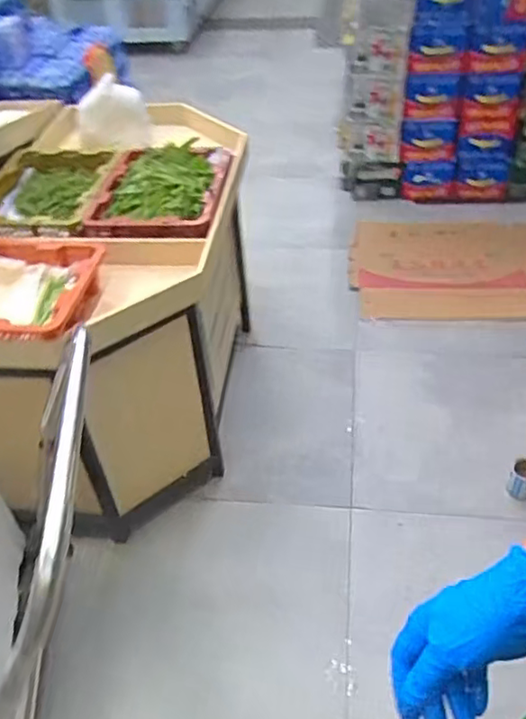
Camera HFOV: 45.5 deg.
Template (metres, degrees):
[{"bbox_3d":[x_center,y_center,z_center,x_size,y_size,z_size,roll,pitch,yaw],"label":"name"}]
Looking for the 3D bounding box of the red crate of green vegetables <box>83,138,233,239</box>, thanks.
[{"bbox_3d":[-0.248,-0.399,1.493,0.290,0.076,0.392,3,43,8],"label":"red crate of green vegetables"}]

